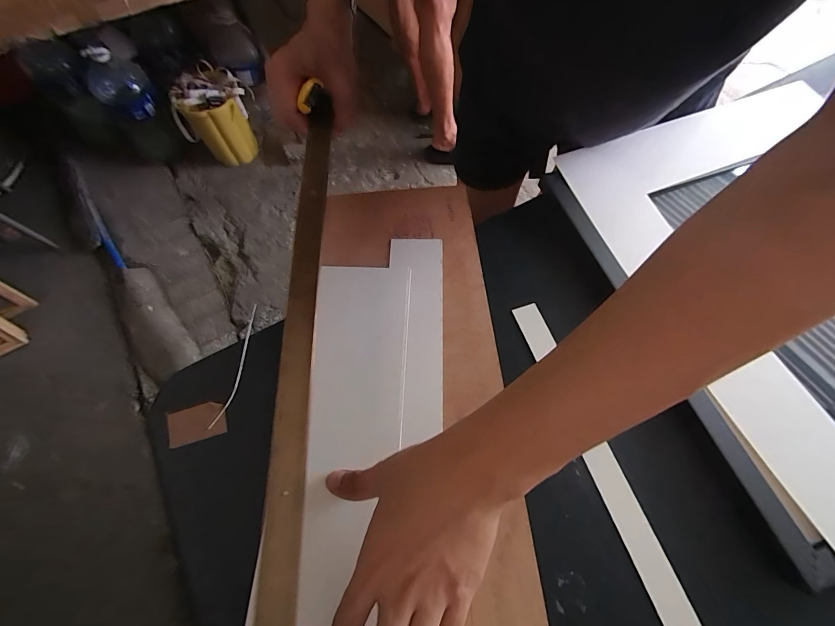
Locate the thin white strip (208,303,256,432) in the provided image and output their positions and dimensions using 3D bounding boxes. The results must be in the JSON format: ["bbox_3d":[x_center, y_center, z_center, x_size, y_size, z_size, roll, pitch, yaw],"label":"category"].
[{"bbox_3d":[-0.168,0.046,0.341,0.012,0.004,0.121,6,65,6],"label":"thin white strip"}]

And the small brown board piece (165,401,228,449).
[{"bbox_3d":[-0.194,0.096,0.318,0.047,0.004,0.032,-17,67,-6],"label":"small brown board piece"}]

